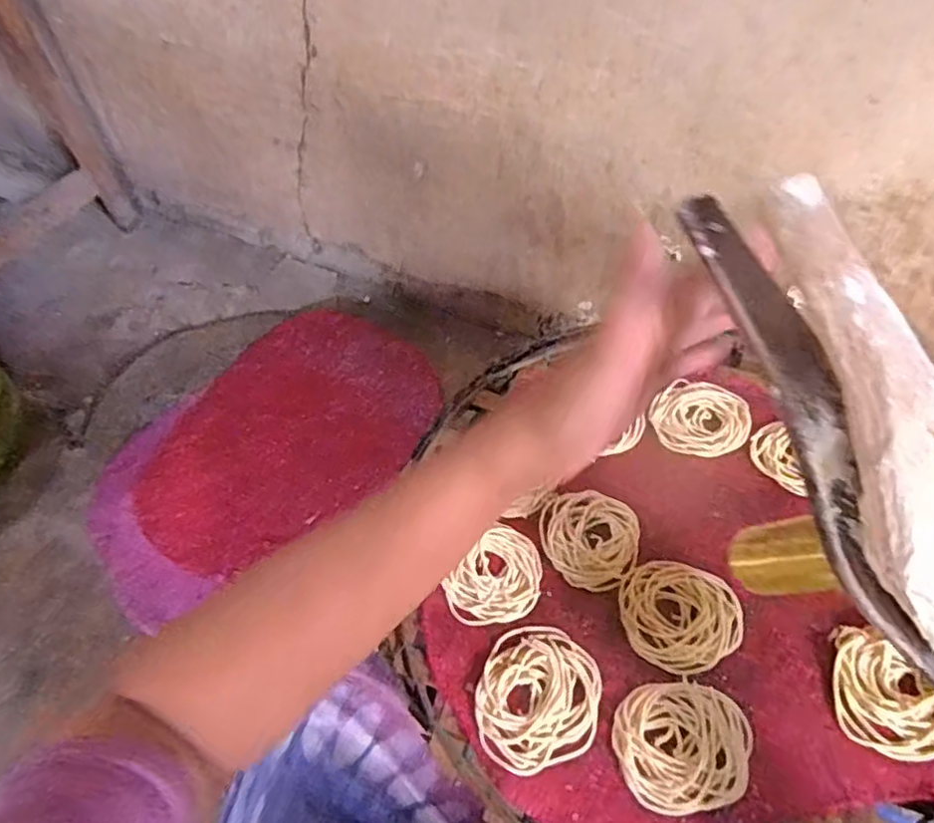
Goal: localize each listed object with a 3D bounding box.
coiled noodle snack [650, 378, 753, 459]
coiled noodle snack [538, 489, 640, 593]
[{"bbox_3d":[0.180,0.006,0.505,0.067,0.010,0.065,-2,53,3],"label":"coiled noodle snack"},{"bbox_3d":[0.083,0.087,0.452,0.066,0.006,0.071,-2,53,3],"label":"coiled noodle snack"}]

